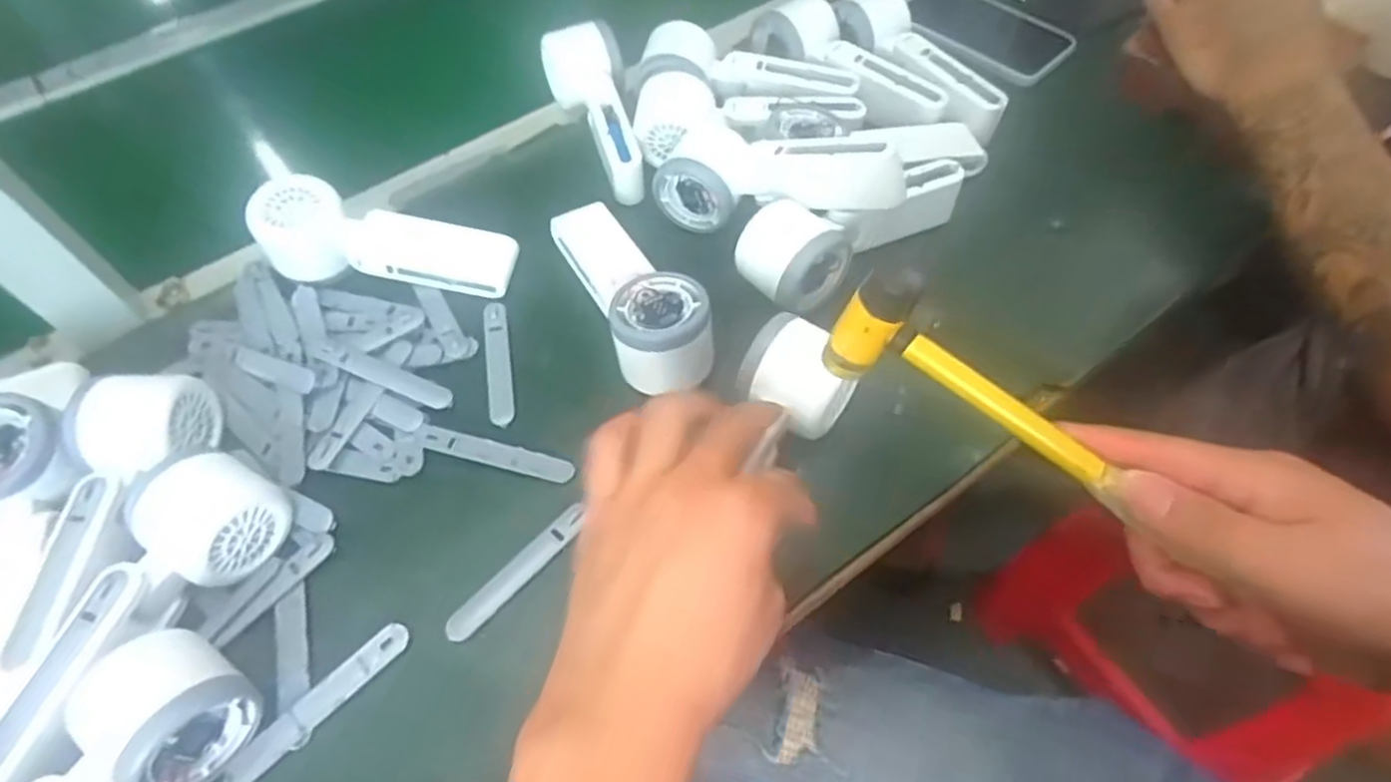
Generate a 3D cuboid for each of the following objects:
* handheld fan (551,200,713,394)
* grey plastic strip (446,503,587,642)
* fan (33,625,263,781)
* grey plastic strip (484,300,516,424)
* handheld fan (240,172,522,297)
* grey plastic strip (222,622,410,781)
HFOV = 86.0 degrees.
[{"bbox_3d":[-0.042,-0.070,0.472,0.056,0.049,0.166,-21,58,-11],"label":"handheld fan"},{"bbox_3d":[-0.095,0.097,0.399,0.015,0.006,0.090,38,66,24],"label":"grey plastic strip"},{"bbox_3d":[-0.269,0.177,0.313,0.060,0.045,0.160,34,64,23],"label":"fan"},{"bbox_3d":[-0.125,-0.019,0.473,0.014,0.005,0.092,-11,56,-5],"label":"grey plastic strip"},{"bbox_3d":[-0.207,-0.099,0.504,0.167,0.046,0.051,11,56,-8],"label":"handheld fan"},{"bbox_3d":[-0.181,0.149,0.359,0.016,0.004,0.094,38,65,24],"label":"grey plastic strip"}]

